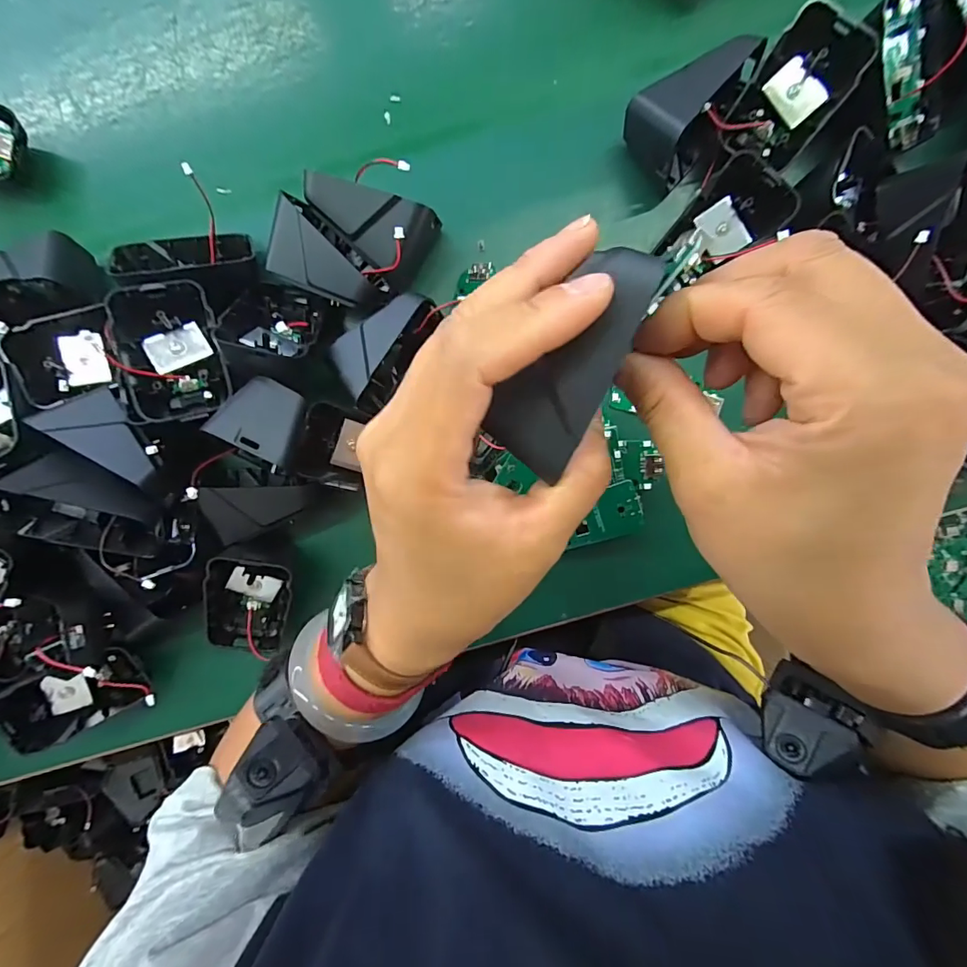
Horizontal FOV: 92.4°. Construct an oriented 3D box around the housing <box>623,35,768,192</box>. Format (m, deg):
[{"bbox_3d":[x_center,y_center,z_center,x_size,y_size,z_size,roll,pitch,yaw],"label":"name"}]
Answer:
[{"bbox_3d":[0.113,-0.197,0.251,0.066,0.051,0.043,-30,91,2],"label":"housing"}]

